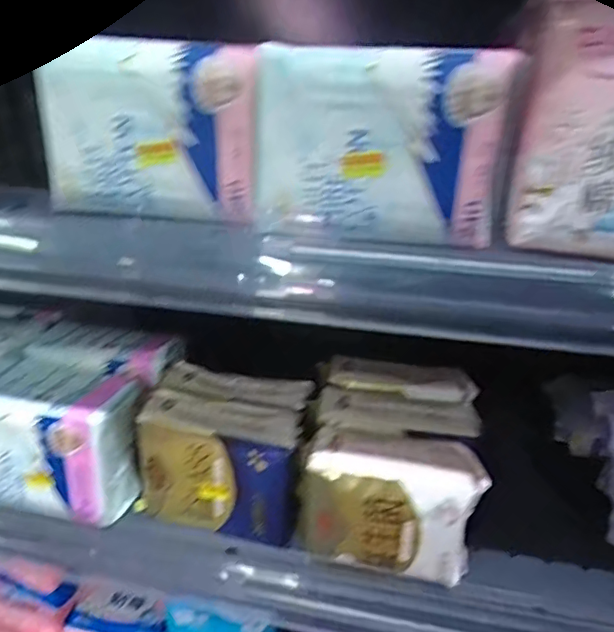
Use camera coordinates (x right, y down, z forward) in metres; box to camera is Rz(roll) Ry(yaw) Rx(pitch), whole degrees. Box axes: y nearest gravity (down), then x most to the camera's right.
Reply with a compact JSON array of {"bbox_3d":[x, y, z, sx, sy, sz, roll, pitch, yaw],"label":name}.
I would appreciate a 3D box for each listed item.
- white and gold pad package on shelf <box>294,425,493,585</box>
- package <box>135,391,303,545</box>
[{"bbox_3d":[0.055,0.123,0.381,0.117,0.076,0.058,6,30,12],"label":"white and gold pad package on shelf"},{"bbox_3d":[-0.063,0.110,0.413,0.118,0.082,0.051,7,30,13],"label":"package"}]

